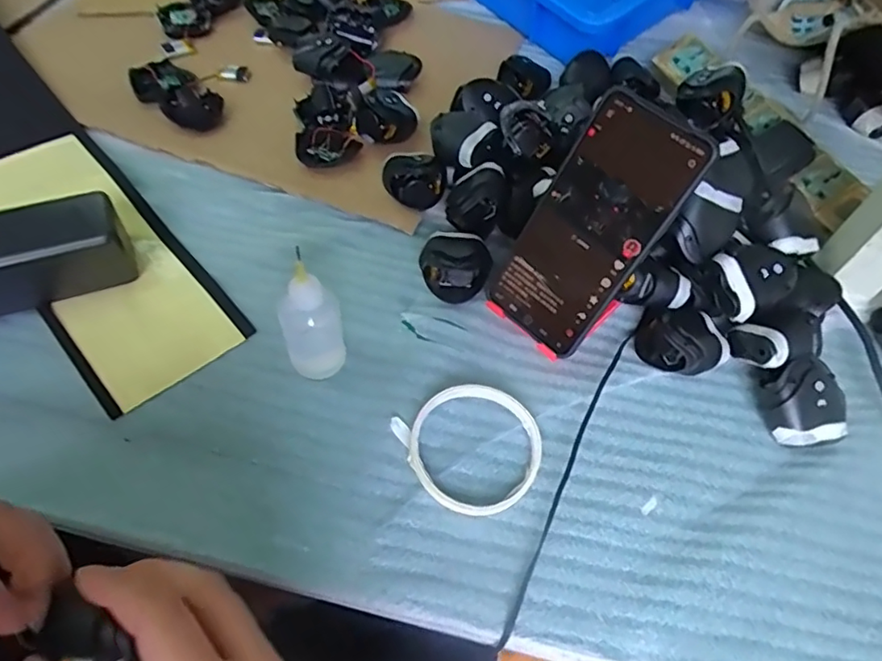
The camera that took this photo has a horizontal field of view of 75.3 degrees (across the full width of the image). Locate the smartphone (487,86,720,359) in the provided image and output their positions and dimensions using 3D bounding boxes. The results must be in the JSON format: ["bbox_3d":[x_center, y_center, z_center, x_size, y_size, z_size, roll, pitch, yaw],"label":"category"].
[{"bbox_3d":[0.096,-0.064,0.371,0.079,0.161,0.007,43,31,19],"label":"smartphone"}]

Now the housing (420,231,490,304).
[{"bbox_3d":[0.011,-0.054,0.437,0.050,0.038,0.058,5,56,-2],"label":"housing"}]

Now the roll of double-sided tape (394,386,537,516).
[{"bbox_3d":[0.023,0.075,0.373,0.086,0.016,0.083,3,56,-4],"label":"roll of double-sided tape"}]

